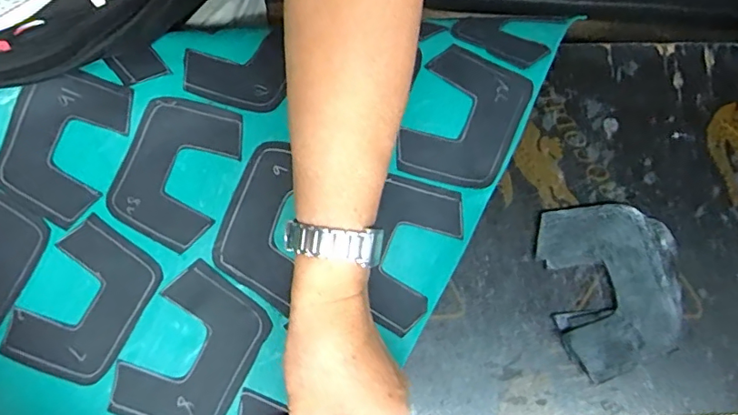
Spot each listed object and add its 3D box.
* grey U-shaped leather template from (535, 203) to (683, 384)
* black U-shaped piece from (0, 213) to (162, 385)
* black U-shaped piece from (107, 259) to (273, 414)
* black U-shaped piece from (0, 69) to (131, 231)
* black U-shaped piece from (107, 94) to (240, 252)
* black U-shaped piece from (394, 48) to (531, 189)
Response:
[{"bbox_3d":[0.168,0.053,0.358,0.086,0.006,0.112,-14,79,2],"label":"grey U-shaped leather template"},{"bbox_3d":[-0.193,0.065,0.356,0.075,0.004,0.101,27,79,5],"label":"black U-shaped piece"},{"bbox_3d":[-0.117,0.098,0.350,0.075,0.005,0.105,27,79,5],"label":"black U-shaped piece"},{"bbox_3d":[-0.223,-0.047,0.374,0.077,0.011,0.107,18,78,3],"label":"black U-shaped piece"},{"bbox_3d":[-0.140,-0.028,0.377,0.075,0.004,0.104,21,80,1],"label":"black U-shaped piece"},{"bbox_3d":[0.069,-0.065,0.382,0.076,0.016,0.102,21,78,4],"label":"black U-shaped piece"}]

